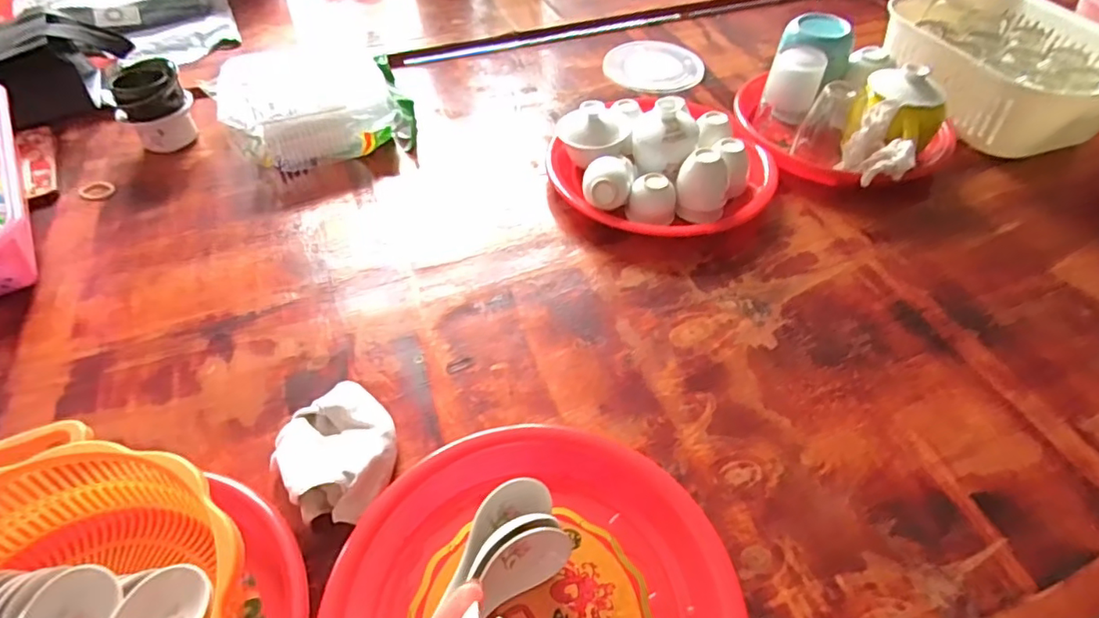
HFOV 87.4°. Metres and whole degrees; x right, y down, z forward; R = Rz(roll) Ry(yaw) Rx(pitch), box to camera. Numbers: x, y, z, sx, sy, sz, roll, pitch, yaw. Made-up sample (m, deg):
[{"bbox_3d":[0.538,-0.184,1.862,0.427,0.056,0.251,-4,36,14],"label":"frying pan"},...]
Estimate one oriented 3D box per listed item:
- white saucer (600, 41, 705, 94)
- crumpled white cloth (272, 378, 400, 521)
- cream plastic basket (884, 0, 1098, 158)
[{"bbox_3d":[0.147,-0.347,0.820,0.138,0.013,0.112,18,53,15],"label":"white saucer"},{"bbox_3d":[-0.156,0.106,0.431,0.085,0.039,0.102,-36,59,-25],"label":"crumpled white cloth"},{"bbox_3d":[0.548,-0.298,0.713,0.196,0.092,0.275,-19,53,-14],"label":"cream plastic basket"}]

